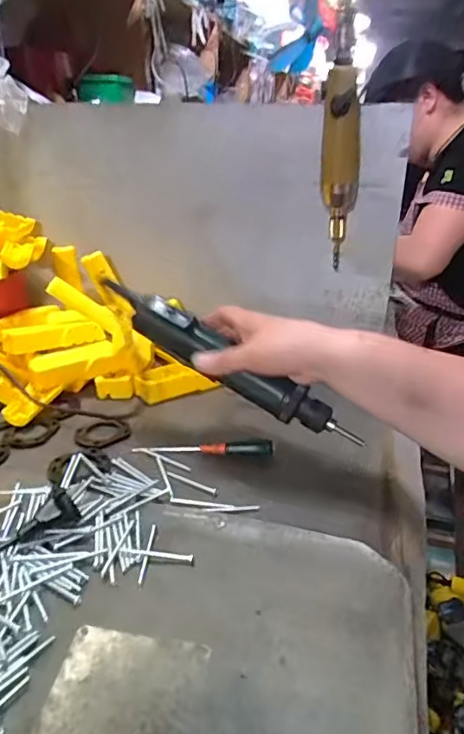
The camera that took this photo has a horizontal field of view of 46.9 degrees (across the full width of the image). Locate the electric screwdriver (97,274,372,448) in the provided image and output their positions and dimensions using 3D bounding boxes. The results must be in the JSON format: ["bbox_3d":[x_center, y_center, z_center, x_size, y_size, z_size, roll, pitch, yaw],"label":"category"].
[{"bbox_3d":[-0.010,-0.005,0.506,0.284,0.041,0.042,32,32,10],"label":"electric screwdriver"}]

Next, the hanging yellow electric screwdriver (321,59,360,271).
[{"bbox_3d":[0.119,-0.216,0.592,0.043,0.195,0.042,5,25,9],"label":"hanging yellow electric screwdriver"}]

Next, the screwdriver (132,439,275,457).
[{"bbox_3d":[-0.027,0.079,0.537,0.136,0.012,0.019,2,25,3],"label":"screwdriver"}]

